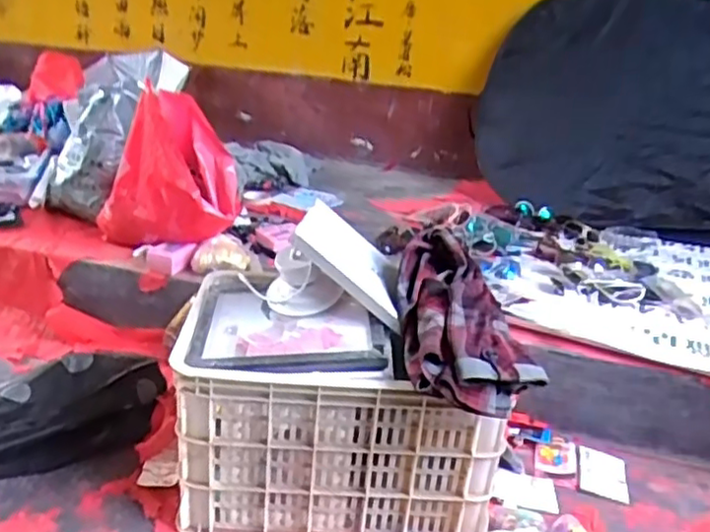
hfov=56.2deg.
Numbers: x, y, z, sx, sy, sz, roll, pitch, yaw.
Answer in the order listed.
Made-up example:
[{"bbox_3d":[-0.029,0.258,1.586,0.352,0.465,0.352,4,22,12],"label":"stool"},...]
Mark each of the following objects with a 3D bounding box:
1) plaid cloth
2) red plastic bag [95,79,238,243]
[{"bbox_3d":[0.156,0.070,1.010,0.178,0.086,0.349,3,35,-6],"label":"plaid cloth"},{"bbox_3d":[-0.442,-0.221,1.579,0.347,0.340,0.170,15,24,23],"label":"red plastic bag"}]

